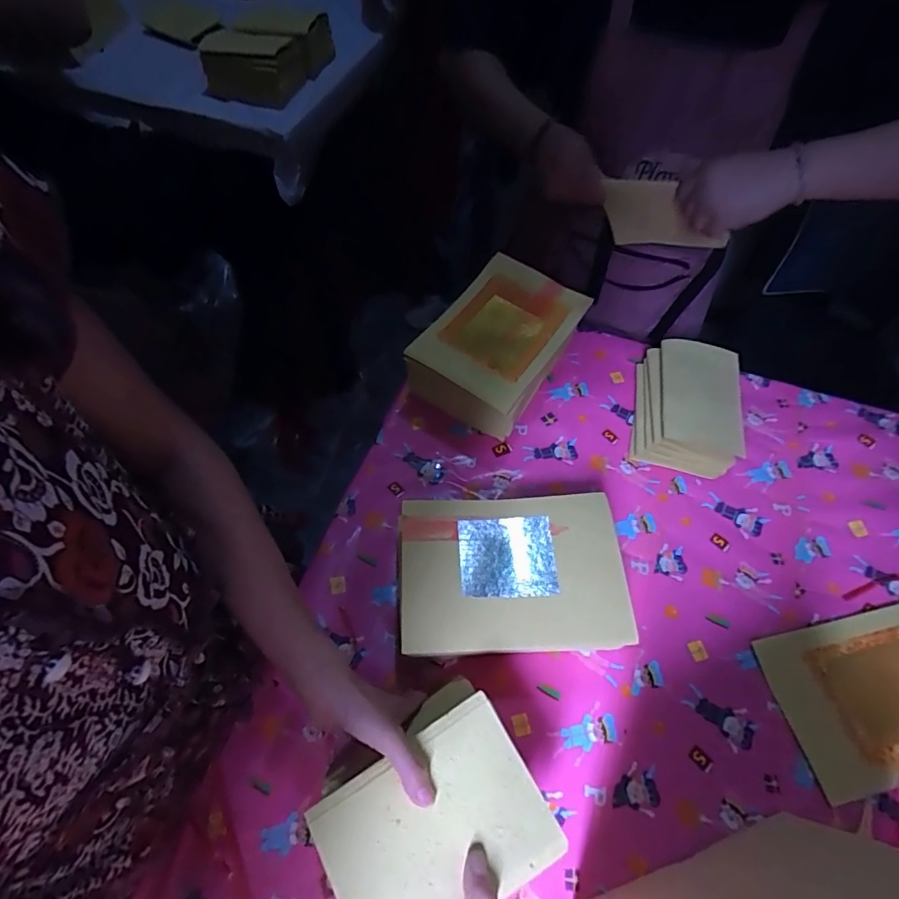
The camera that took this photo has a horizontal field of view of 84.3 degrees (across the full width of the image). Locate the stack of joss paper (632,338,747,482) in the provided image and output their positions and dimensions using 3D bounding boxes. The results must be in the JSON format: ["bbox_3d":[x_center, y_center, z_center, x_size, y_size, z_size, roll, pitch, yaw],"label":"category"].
[{"bbox_3d":[0.321,-0.059,0.672,0.118,0.082,0.160,10,62,5],"label":"stack of joss paper"}]

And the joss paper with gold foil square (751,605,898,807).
[{"bbox_3d":[0.464,0.266,0.539,0.211,0.010,0.155,-11,62,-6],"label":"joss paper with gold foil square"}]

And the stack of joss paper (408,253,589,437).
[{"bbox_3d":[0.070,-0.140,0.704,0.160,0.103,0.227,31,66,15],"label":"stack of joss paper"}]

